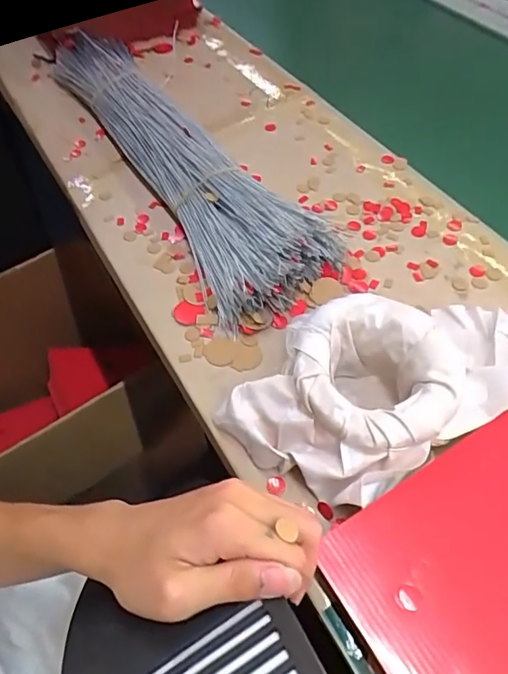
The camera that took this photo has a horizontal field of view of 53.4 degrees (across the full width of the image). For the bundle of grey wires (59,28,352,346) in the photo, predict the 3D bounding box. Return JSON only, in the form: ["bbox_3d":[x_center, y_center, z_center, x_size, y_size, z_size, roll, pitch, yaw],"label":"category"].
[{"bbox_3d":[-0.102,-0.234,0.591,0.129,0.042,0.562,-27,57,-13],"label":"bundle of grey wires"}]

